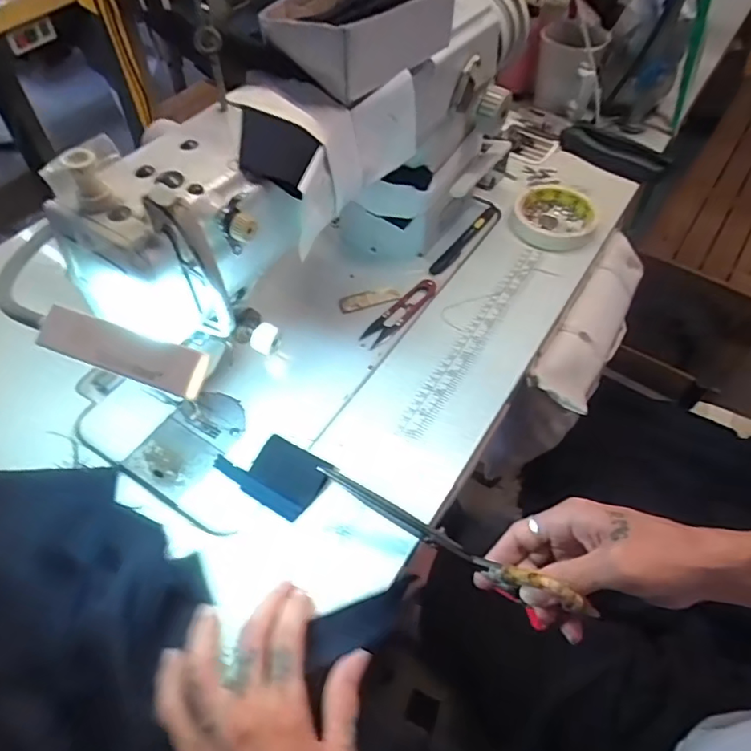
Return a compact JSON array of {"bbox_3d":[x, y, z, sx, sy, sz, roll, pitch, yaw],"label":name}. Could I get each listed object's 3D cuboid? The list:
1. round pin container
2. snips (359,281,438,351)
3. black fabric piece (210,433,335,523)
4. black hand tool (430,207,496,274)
[{"bbox_3d":[0.202,-0.182,0.647,0.092,0.026,0.105,8,54,5],"label":"round pin container"},{"bbox_3d":[0.027,-0.065,0.554,0.023,0.007,0.102,33,60,21],"label":"snips"},{"bbox_3d":[-0.080,0.072,0.445,0.083,0.014,0.053,27,58,17],"label":"black fabric piece"},{"bbox_3d":[0.100,-0.151,0.620,0.014,0.012,0.130,31,59,20],"label":"black hand tool"}]

